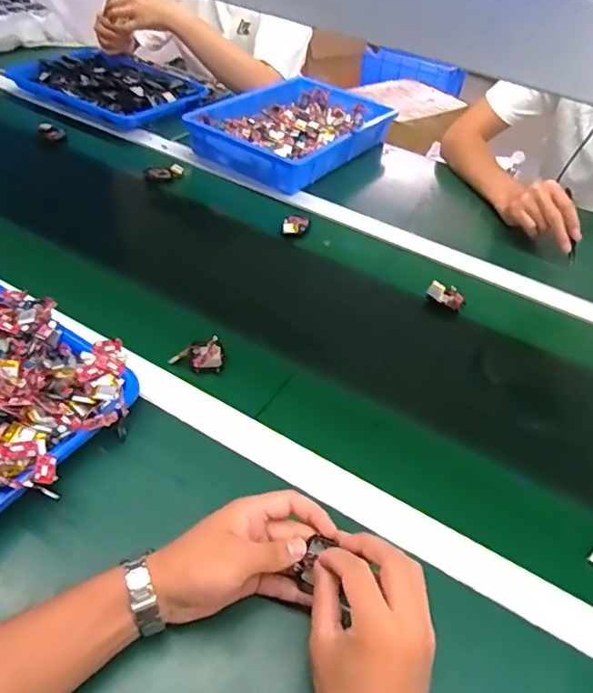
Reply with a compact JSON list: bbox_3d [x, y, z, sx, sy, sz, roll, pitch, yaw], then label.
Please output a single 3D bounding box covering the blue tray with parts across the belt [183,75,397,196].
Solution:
[{"bbox_3d":[0.000,-0.416,1.012,0.262,0.053,0.369,29,49,21],"label":"blue tray with parts across the belt"}]

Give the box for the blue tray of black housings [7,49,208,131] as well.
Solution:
[{"bbox_3d":[-0.358,-0.511,1.023,0.326,0.035,0.248,29,49,21],"label":"blue tray of black housings"}]

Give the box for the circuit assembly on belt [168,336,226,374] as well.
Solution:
[{"bbox_3d":[-0.106,0.009,0.595,0.047,0.023,0.047,24,47,17],"label":"circuit assembly on belt"}]

